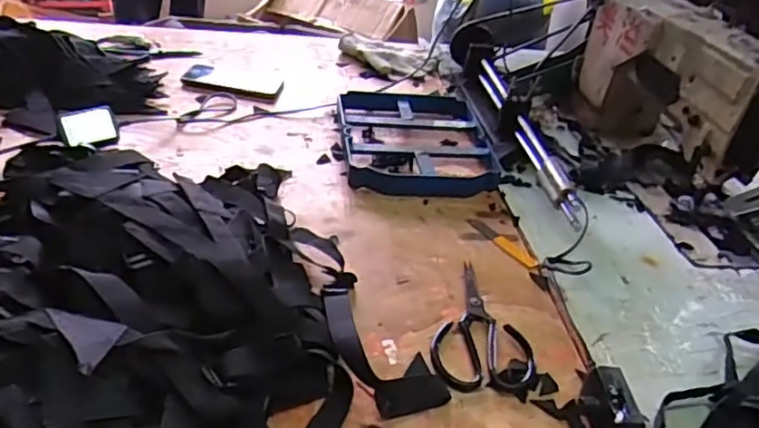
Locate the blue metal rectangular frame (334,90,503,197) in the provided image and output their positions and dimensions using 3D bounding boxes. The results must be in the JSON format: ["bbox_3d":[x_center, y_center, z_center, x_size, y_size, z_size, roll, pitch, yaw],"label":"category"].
[{"bbox_3d":[0.055,-0.112,0.926,0.223,0.031,0.241,2,37,-9],"label":"blue metal rectangular frame"}]

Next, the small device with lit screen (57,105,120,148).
[{"bbox_3d":[-0.390,-0.116,0.828,0.069,0.017,0.054,-15,81,-22],"label":"small device with lit screen"}]

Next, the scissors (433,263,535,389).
[{"bbox_3d":[0.096,0.118,0.662,0.104,0.008,0.169,-3,38,-14],"label":"scissors"}]

